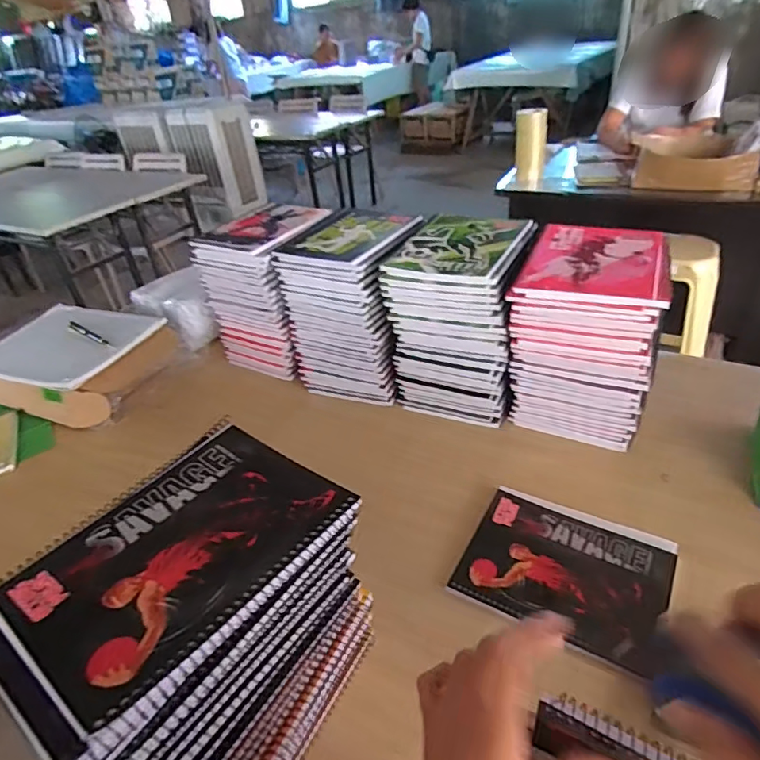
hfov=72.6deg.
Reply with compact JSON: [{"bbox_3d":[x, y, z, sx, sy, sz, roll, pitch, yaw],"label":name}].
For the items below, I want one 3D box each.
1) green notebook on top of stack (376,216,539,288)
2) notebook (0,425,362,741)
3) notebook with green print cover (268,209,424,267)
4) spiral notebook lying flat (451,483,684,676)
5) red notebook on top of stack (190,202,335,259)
[{"bbox_3d":[0.117,-0.187,0.713,0.154,0.015,0.204,12,39,25],"label":"green notebook on top of stack"},{"bbox_3d":[-0.132,0.107,0.345,0.153,0.015,0.194,21,44,34],"label":"notebook"},{"bbox_3d":[-0.039,-0.218,0.782,0.155,0.014,0.187,18,42,31],"label":"notebook with green print cover"},{"bbox_3d":[0.191,0.194,0.536,0.189,0.015,0.156,15,40,28],"label":"spiral notebook lying flat"},{"bbox_3d":[-0.187,-0.255,0.858,0.162,0.015,0.204,14,40,27],"label":"red notebook on top of stack"}]

